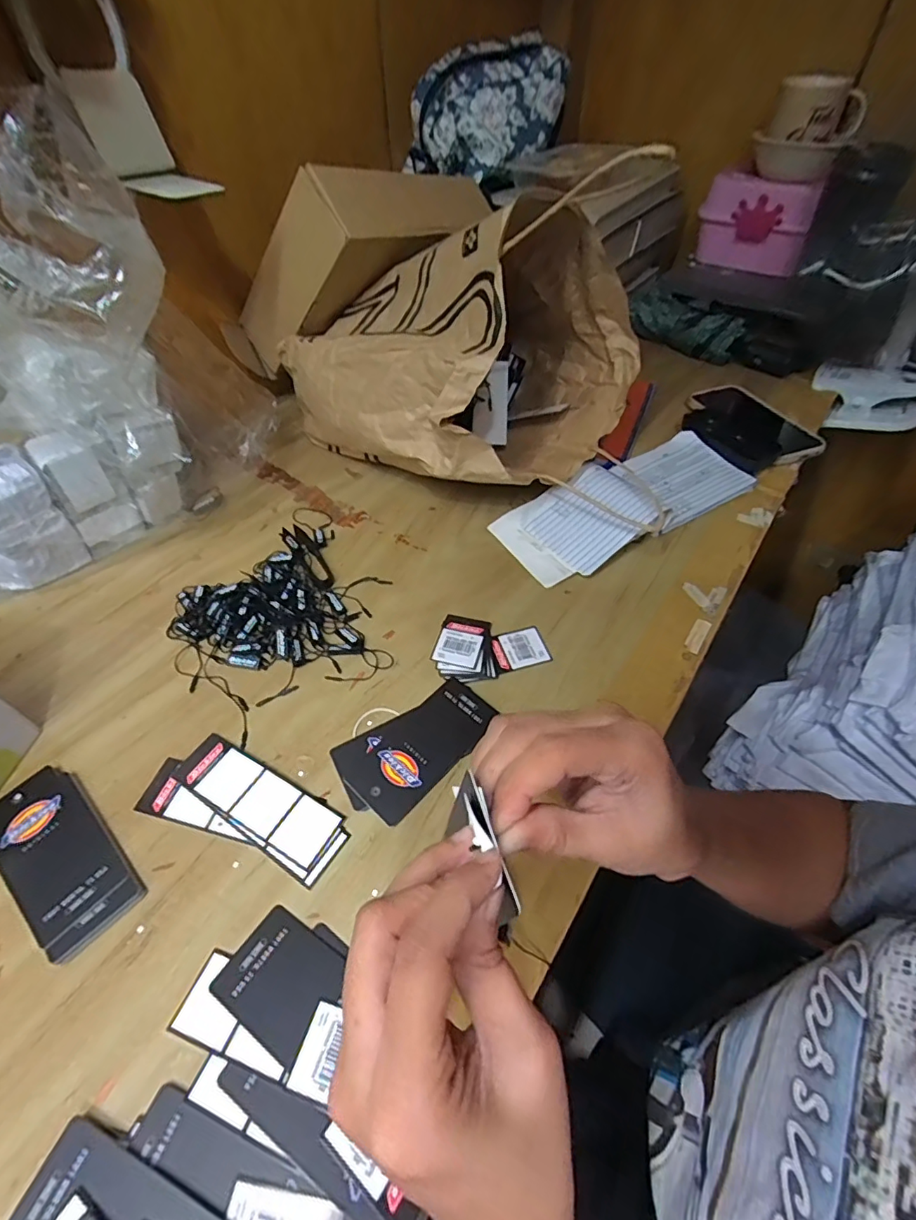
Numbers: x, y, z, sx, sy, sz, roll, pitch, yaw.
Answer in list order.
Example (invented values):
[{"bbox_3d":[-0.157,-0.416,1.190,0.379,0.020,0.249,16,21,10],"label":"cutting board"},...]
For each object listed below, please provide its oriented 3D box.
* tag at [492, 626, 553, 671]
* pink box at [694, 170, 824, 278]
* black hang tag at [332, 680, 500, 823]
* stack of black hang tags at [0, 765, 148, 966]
[{"bbox_3d":[0.051,0.031,0.421,0.041,0.004,0.038,-14,51,-11],"label":"tag"},{"bbox_3d":[0.434,-0.561,0.773,0.151,0.122,0.053,20,53,17],"label":"pink box"},{"bbox_3d":[-0.029,0.093,0.366,0.111,0.004,0.064,-35,57,-26],"label":"black hang tag"},{"bbox_3d":[-0.245,0.150,0.318,0.120,0.009,0.053,33,58,26],"label":"stack of black hang tags"}]

